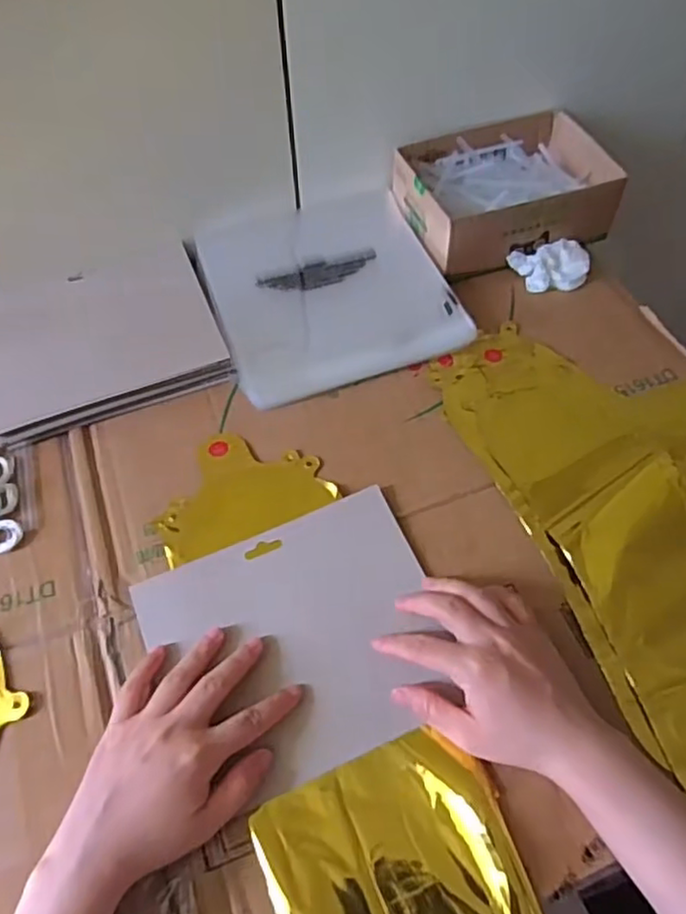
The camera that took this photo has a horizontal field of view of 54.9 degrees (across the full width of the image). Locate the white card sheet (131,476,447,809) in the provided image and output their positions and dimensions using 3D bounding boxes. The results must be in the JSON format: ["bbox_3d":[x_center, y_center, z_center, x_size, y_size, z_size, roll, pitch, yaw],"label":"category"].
[{"bbox_3d":[-0.027,0.122,0.442,0.186,0.006,0.162,-22,62,-9],"label":"white card sheet"}]

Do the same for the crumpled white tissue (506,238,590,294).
[{"bbox_3d":[0.193,-0.176,0.613,0.067,0.022,0.043,-15,61,-8],"label":"crumpled white tissue"}]

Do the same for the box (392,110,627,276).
[{"bbox_3d":[0.156,-0.258,0.639,0.187,0.054,0.140,-19,62,-11],"label":"box"}]

